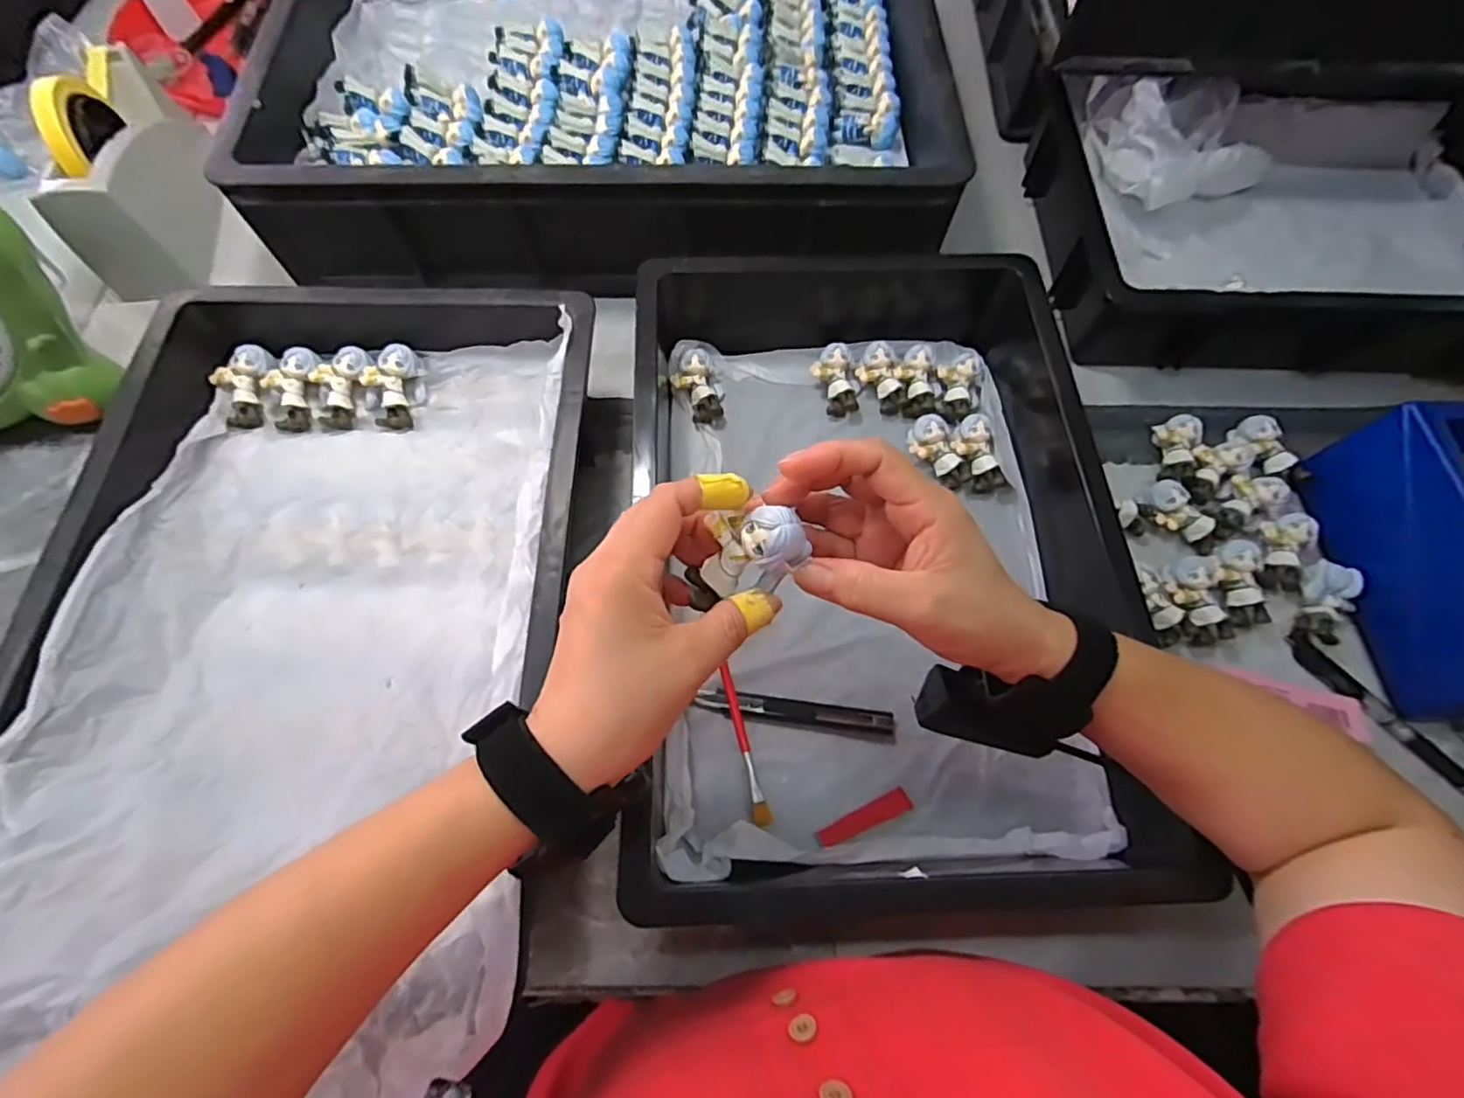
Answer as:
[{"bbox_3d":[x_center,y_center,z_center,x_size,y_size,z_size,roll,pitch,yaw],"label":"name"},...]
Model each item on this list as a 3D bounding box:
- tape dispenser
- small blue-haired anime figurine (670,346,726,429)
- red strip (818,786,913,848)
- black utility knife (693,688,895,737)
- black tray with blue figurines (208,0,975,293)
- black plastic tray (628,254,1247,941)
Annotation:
[{"bbox_3d":[-0.558,-0.355,0.574,0.094,0.123,0.195,-17,68,-8],"label":"tape dispenser"},{"bbox_3d":[-0.028,-0.137,0.535,0.040,0.027,0.065,-17,68,-8],"label":"small blue-haired anime figurine"},{"bbox_3d":[0.085,0.173,0.403,0.063,0.007,0.014,-22,69,-10],"label":"red strip"},{"bbox_3d":[0.042,0.111,0.430,0.134,0.006,0.016,8,67,3],"label":"black utility knife"},{"bbox_3d":[-0.109,-0.443,0.602,0.588,0.099,0.408,2,67,0],"label":"black tray with blue figurines"},{"bbox_3d":[0.096,-0.026,0.458,0.321,0.091,0.499,-2,67,-2],"label":"black plastic tray"}]

